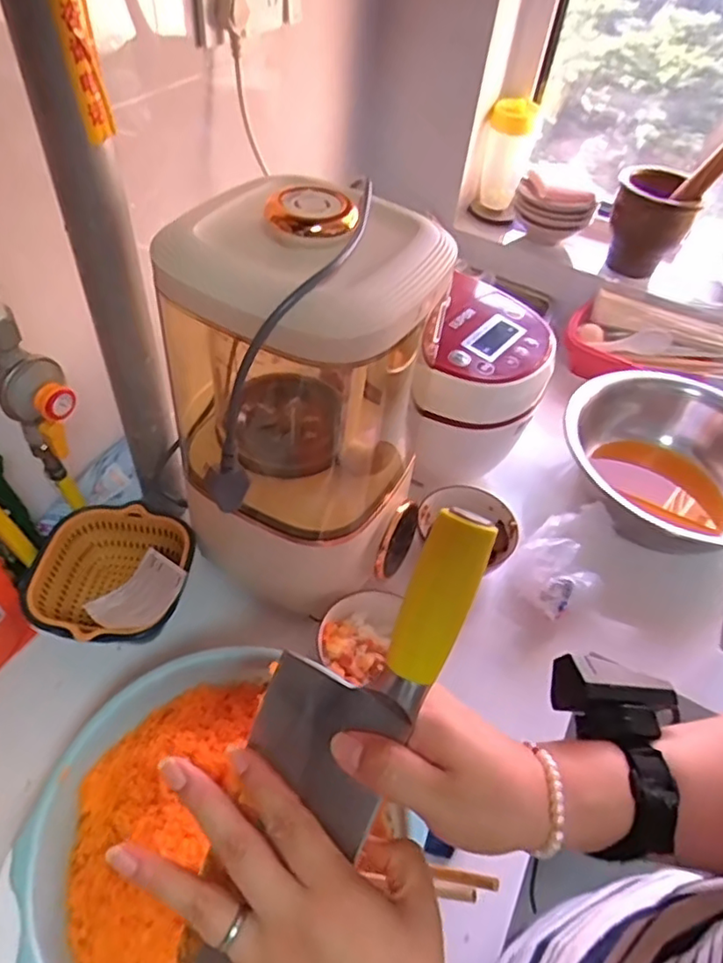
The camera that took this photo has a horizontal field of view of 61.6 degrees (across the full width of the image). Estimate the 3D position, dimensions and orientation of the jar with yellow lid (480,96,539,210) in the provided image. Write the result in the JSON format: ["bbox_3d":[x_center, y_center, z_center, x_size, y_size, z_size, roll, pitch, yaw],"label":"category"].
[{"bbox_3d":[0.260,-0.592,1.096,0.078,0.165,0.084,14,50,6],"label":"jar with yellow lid"}]

